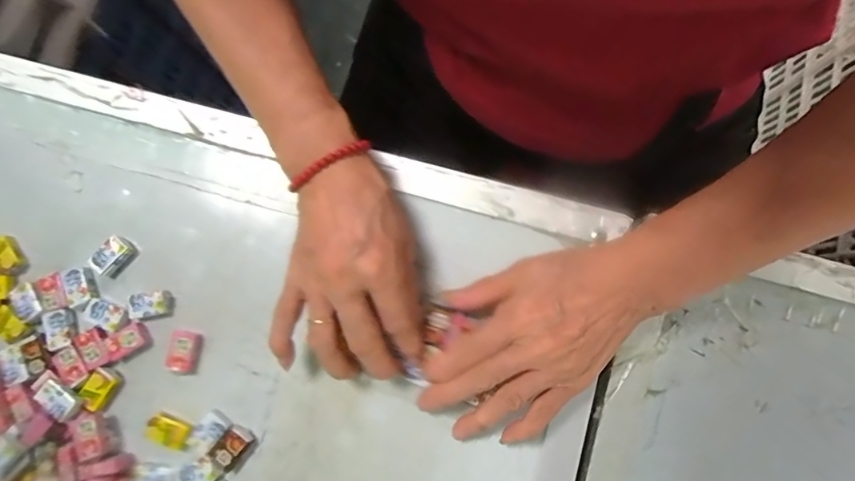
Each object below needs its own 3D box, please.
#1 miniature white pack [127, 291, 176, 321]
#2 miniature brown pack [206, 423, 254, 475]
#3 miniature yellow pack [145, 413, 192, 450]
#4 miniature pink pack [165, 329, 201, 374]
[{"bbox_3d":[-0.191,0.045,0.332,0.030,0.005,0.018,-7,83,1],"label":"miniature white pack"},{"bbox_3d":[-0.129,0.136,0.317,0.018,0.005,0.028,41,86,6],"label":"miniature brown pack"},{"bbox_3d":[-0.172,0.126,0.320,0.027,0.004,0.018,21,84,4],"label":"miniature yellow pack"},{"bbox_3d":[-0.166,0.076,0.327,0.019,0.008,0.028,13,84,4],"label":"miniature pink pack"}]

